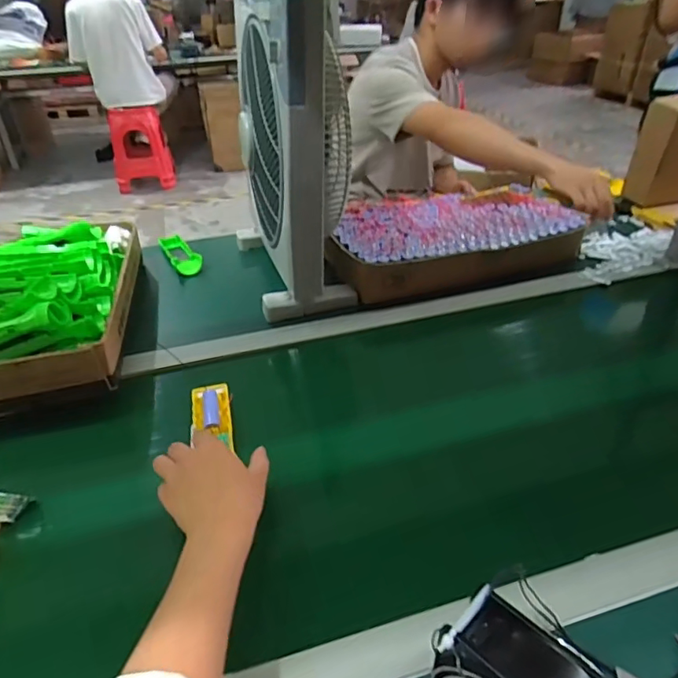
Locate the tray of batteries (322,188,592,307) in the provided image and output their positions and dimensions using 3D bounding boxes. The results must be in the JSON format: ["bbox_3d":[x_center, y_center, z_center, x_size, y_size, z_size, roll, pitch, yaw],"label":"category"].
[{"bbox_3d":[0.209,-0.189,0.938,0.453,0.076,0.271,-11,37,-14],"label":"tray of batteries"}]

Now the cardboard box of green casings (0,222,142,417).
[{"bbox_3d":[-0.425,-0.064,0.746,0.231,0.095,0.381,-8,37,-10],"label":"cardboard box of green casings"}]

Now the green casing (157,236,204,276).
[{"bbox_3d":[-0.302,-0.165,0.985,0.050,0.021,0.167,-18,39,-23],"label":"green casing"}]

